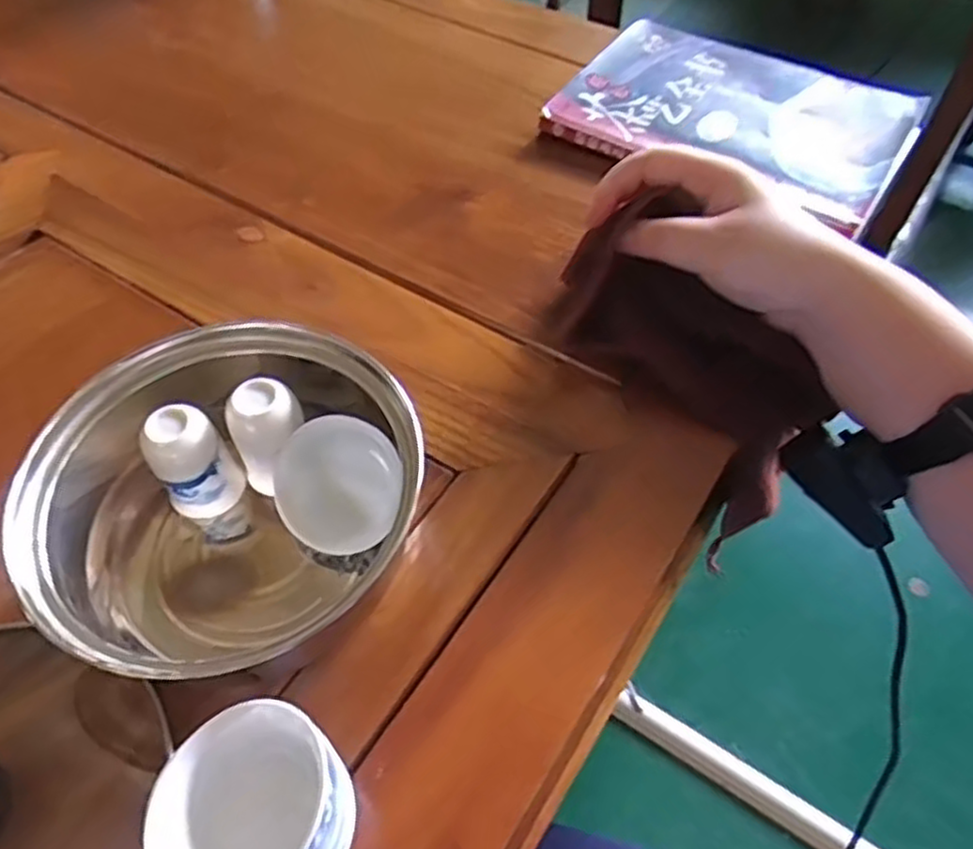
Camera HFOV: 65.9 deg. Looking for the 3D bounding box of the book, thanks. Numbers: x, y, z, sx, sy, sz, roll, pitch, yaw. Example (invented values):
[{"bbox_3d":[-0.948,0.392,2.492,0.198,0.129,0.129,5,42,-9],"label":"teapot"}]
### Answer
[{"bbox_3d":[0.182,-0.233,0.556,0.240,0.019,0.162,25,56,19],"label":"book"}]

